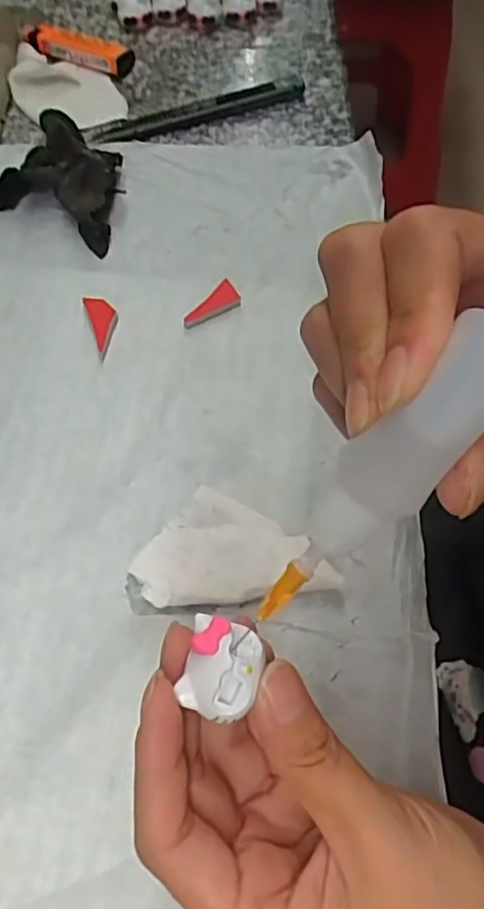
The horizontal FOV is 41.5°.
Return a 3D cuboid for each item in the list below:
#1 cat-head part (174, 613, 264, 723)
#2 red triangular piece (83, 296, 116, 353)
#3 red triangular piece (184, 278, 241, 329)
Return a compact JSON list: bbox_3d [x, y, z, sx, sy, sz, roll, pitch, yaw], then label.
[{"bbox_3d":[-0.005,0.055,0.168,0.019,0.007,0.023,13,63,8],"label":"cat-head part"},{"bbox_3d":[-0.073,-0.070,0.339,0.014,0.008,0.035,-19,63,-9],"label":"red triangular piece"},{"bbox_3d":[-0.014,-0.077,0.339,0.016,0.008,0.034,36,68,18],"label":"red triangular piece"}]

